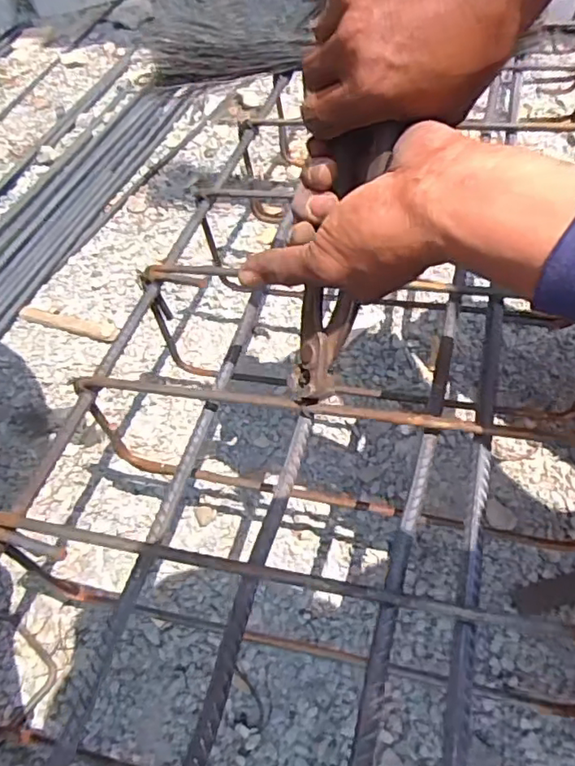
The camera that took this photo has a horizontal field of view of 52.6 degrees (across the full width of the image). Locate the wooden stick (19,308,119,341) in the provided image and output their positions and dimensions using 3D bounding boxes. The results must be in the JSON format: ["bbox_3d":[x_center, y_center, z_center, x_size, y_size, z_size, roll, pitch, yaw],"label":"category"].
[{"bbox_3d":[-0.258,-0.071,0.689,0.131,0.004,0.023,14,55,15],"label":"wooden stick"}]

